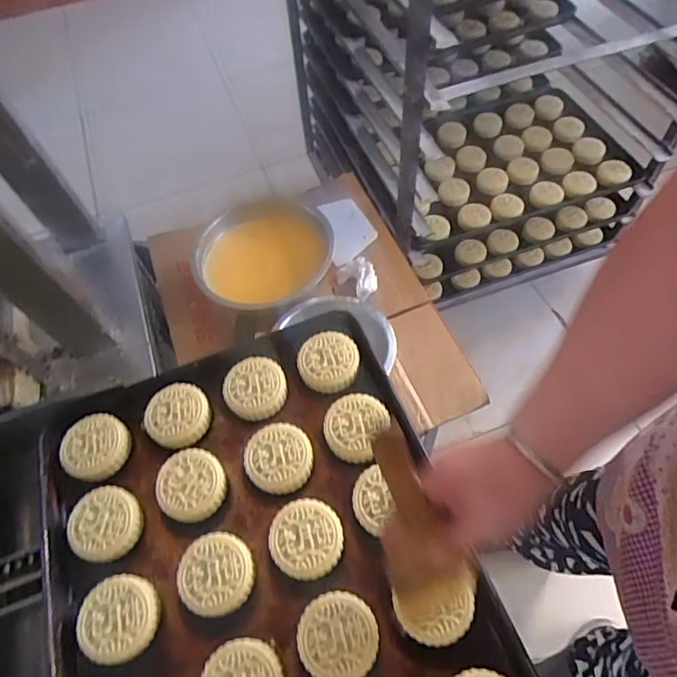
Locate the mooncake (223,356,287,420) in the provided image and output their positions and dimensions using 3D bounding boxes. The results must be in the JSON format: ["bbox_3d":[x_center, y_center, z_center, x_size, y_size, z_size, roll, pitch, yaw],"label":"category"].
[{"bbox_3d":[-0.098,0.058,0.596,0.072,0.019,0.073,-1,59,2],"label":"mooncake"}]

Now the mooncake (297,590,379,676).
[{"bbox_3d":[0.000,0.272,0.464,0.070,0.029,0.070,-1,59,2],"label":"mooncake"}]

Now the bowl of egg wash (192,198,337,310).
[{"bbox_3d":[-0.117,-0.125,0.840,0.222,0.093,0.220,-7,59,-1],"label":"bowl of egg wash"}]

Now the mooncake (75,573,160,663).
[{"bbox_3d":[-0.209,0.265,0.482,0.070,0.018,0.070,-18,59,-8],"label":"mooncake"}]

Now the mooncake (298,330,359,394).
[{"bbox_3d":[-0.011,0.027,0.601,0.070,0.024,0.069,-1,59,2],"label":"mooncake"}]

